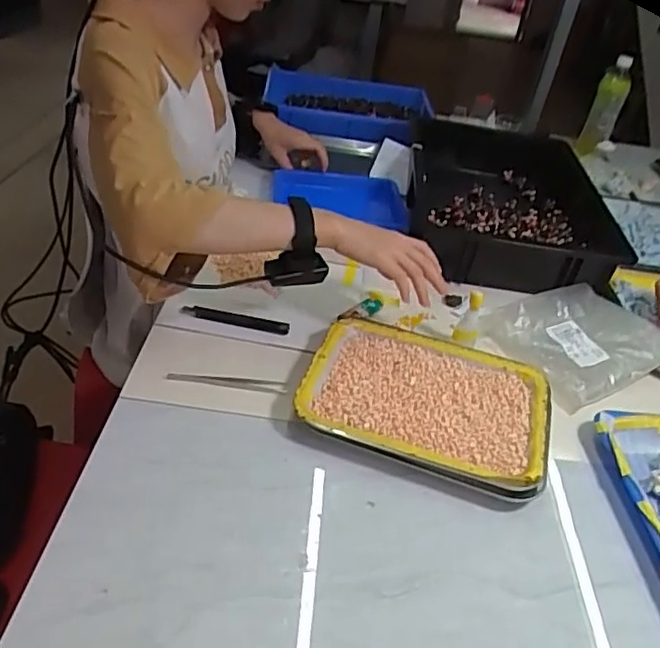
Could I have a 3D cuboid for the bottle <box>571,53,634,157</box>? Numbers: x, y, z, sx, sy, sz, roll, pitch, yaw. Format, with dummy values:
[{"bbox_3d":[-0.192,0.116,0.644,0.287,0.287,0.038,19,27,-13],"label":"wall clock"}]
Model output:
[{"bbox_3d":[0.581,-0.461,1.315,0.064,0.187,0.065,23,40,19],"label":"bottle"}]

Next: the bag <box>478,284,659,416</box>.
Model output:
[{"bbox_3d":[0.320,0.015,0.786,0.203,0.037,0.163,-12,42,-24],"label":"bag"}]

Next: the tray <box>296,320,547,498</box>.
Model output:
[{"bbox_3d":[0.105,0.081,0.674,0.252,0.035,0.190,17,39,12],"label":"tray"}]

